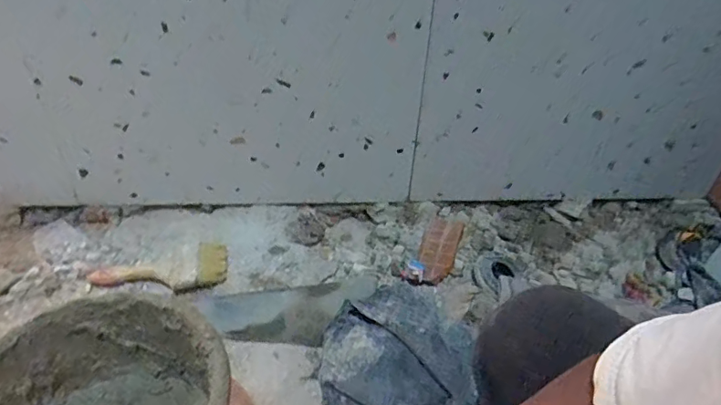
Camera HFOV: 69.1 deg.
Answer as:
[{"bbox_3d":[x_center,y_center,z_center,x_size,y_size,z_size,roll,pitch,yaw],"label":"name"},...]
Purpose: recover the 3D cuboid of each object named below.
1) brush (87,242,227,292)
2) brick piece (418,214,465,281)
[{"bbox_3d":[-0.320,0.105,0.829,0.207,0.032,0.090,-4,39,-9],"label":"brush"},{"bbox_3d":[0.139,0.076,0.921,0.064,0.021,0.166,14,40,13],"label":"brick piece"}]

